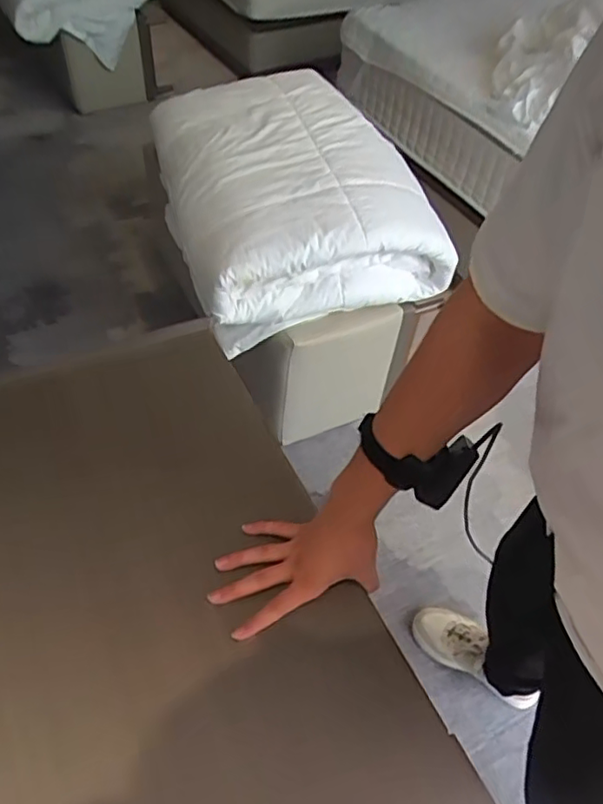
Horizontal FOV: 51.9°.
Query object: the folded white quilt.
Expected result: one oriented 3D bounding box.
[{"bbox_3d":[-0.015,-0.474,1.444,0.546,0.314,0.577,-13,53,-17],"label":"folded white quilt"}]

